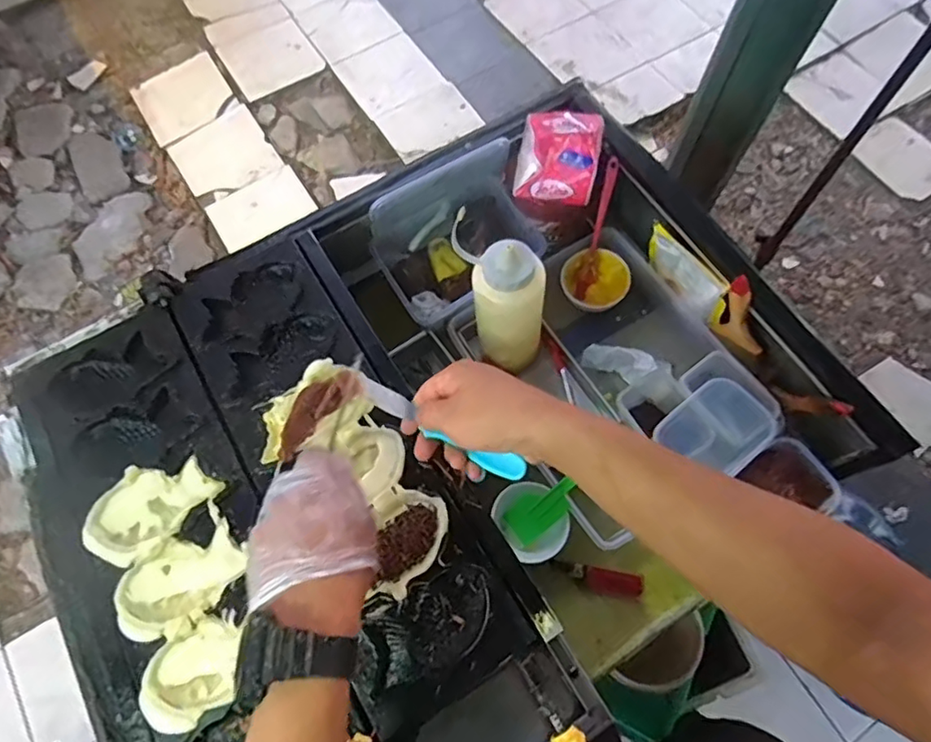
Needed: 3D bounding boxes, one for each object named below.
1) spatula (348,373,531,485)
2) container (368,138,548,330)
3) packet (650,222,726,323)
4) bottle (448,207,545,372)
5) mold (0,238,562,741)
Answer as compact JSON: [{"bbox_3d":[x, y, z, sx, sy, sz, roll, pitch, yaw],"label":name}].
[{"bbox_3d":[-0.034,0.044,0.513,0.212,0.018,0.020,26,70,37],"label":"spatula"},{"bbox_3d":[-0.008,-0.174,0.784,0.214,0.131,0.154,-33,72,-12],"label":"container"},{"bbox_3d":[0.280,-0.122,0.743,0.009,0.077,0.131,-34,73,-12],"label":"packet"},{"bbox_3d":[0.048,-0.080,0.692,0.079,0.236,0.068,-23,52,-9],"label":"bottle"},{"bbox_3d":[-0.218,0.131,0.561,0.375,0.058,0.527,-33,74,-12],"label":"mold"}]

